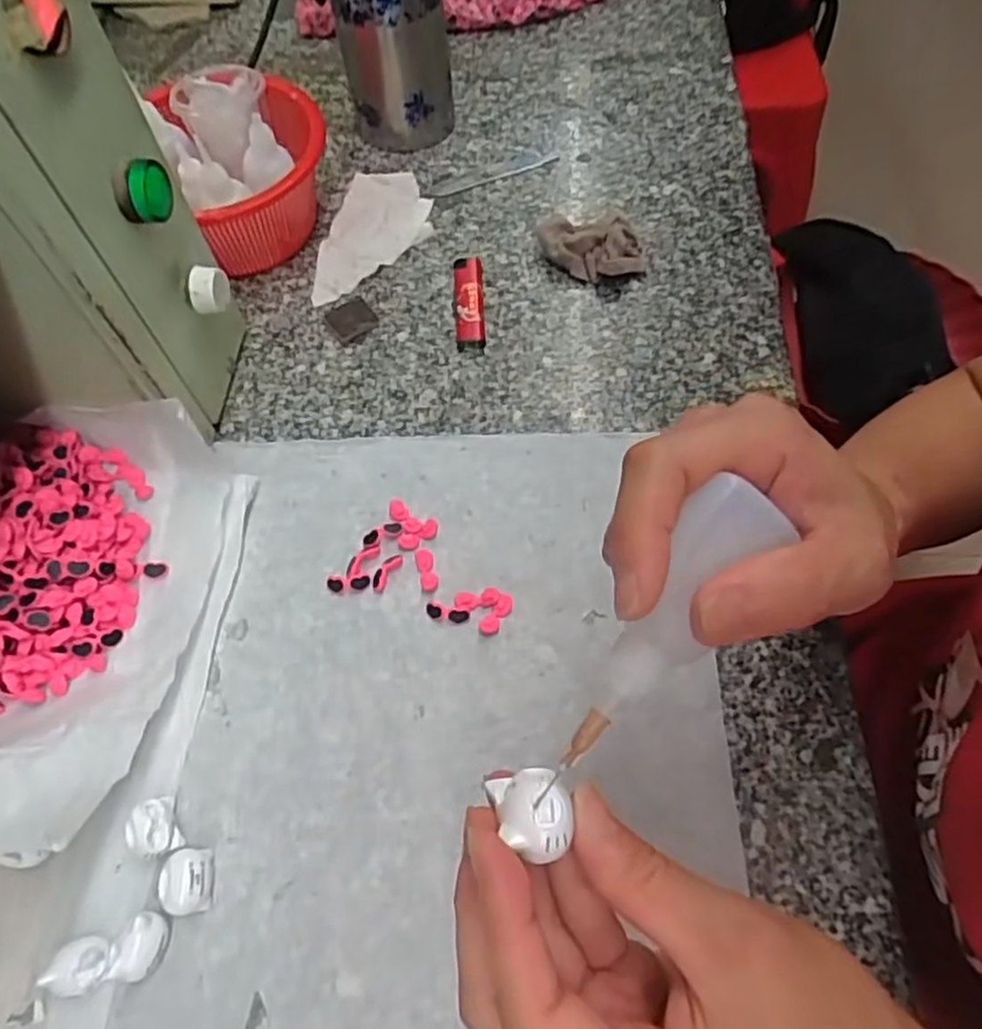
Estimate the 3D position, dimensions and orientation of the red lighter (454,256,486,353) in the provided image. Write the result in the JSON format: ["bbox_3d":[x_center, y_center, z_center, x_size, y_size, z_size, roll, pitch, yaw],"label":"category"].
[{"bbox_3d":[-0.015,-0.146,0.490,0.020,0.011,0.084,-4,61,1],"label":"red lighter"}]

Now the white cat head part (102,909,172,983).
[{"bbox_3d":[-0.149,0.185,0.309,0.017,0.019,0.026,7,62,7],"label":"white cat head part"}]

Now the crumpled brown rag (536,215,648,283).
[{"bbox_3d":[0.066,-0.188,0.499,0.081,0.026,0.040,32,68,19],"label":"crumpled brown rag"}]

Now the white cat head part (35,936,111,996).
[{"bbox_3d":[-0.172,0.190,0.304,0.025,0.014,0.020,-8,61,-1],"label":"white cat head part"}]

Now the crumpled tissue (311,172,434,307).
[{"bbox_3d":[-0.082,-0.209,0.524,0.071,0.014,0.134,2,61,5],"label":"crumpled tissue"}]

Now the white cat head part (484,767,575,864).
[{"bbox_3d":[0.011,0.082,0.199,0.020,0.014,0.023,-15,61,-5],"label":"white cat head part"}]

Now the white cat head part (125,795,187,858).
[{"bbox_3d":[-0.156,0.145,0.332,0.019,0.018,0.025,-21,62,-8],"label":"white cat head part"}]

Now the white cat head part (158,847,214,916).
[{"bbox_3d":[-0.137,0.165,0.322,0.021,0.018,0.026,-8,61,-1],"label":"white cat head part"}]

